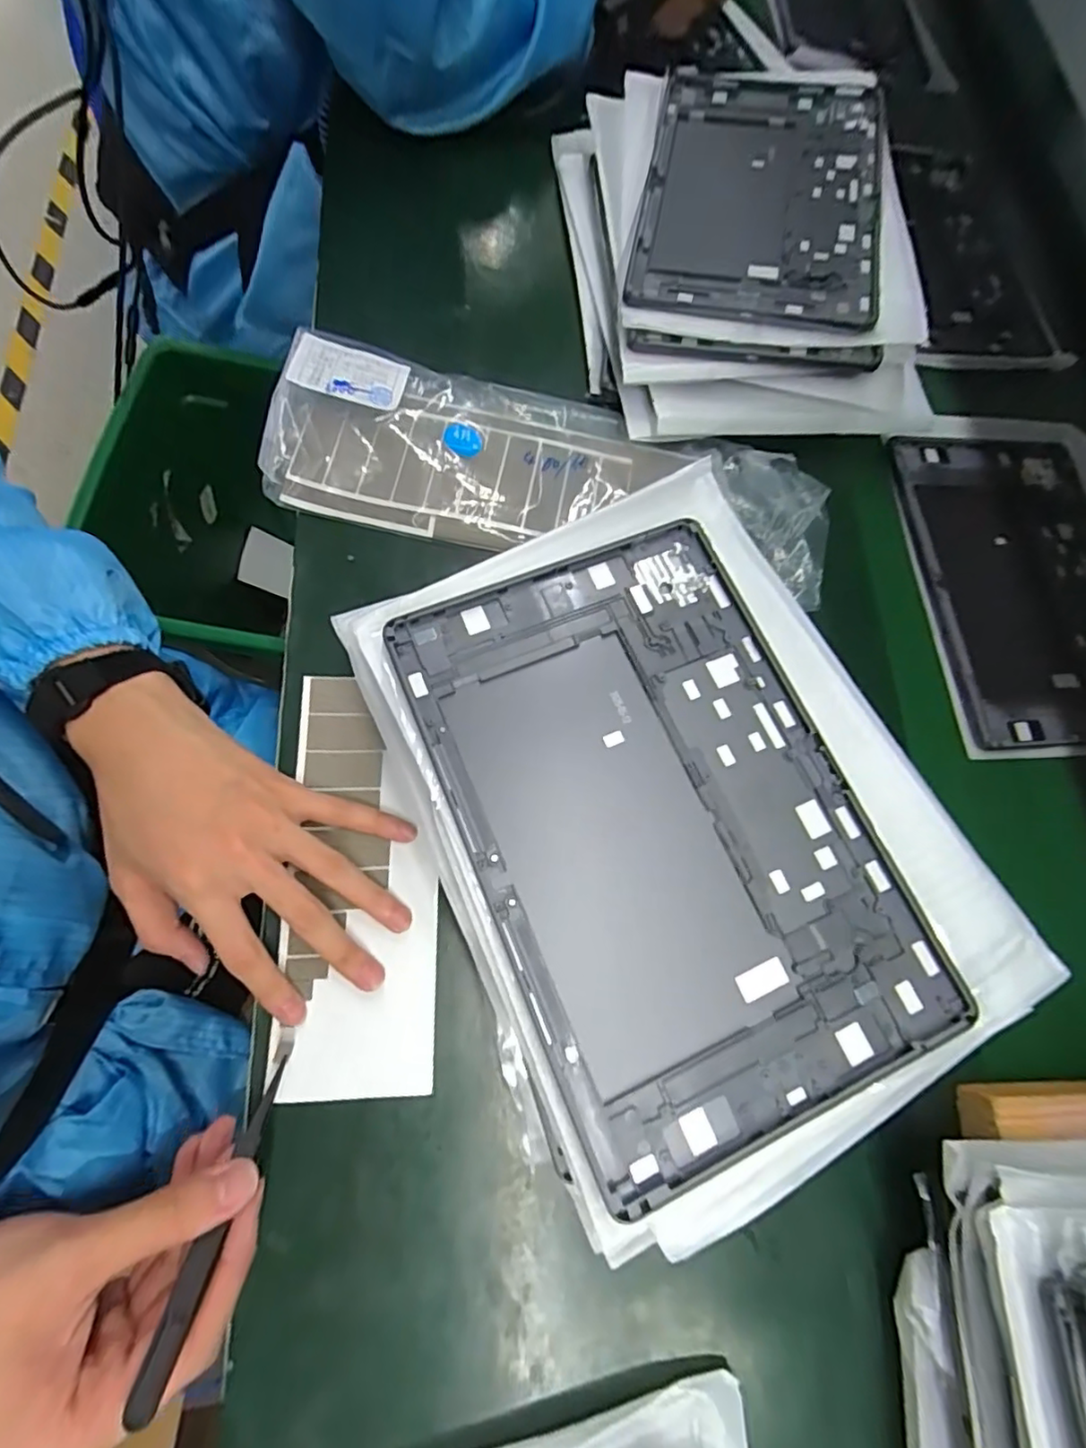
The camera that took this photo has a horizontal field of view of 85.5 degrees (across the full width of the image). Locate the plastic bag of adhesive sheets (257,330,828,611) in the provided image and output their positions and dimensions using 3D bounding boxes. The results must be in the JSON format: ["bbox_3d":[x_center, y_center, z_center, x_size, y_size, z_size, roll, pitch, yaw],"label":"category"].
[{"bbox_3d":[0.012,-0.170,0.391,0.363,0.030,0.121,9,78,-6],"label":"plastic bag of adhesive sheets"}]

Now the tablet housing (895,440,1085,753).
[{"bbox_3d":[0.366,-0.104,0.444,0.165,0.015,0.251,-4,74,-9],"label":"tablet housing"}]

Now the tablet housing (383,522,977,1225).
[{"bbox_3d":[0.054,0.038,0.258,0.169,0.010,0.253,-22,76,-8],"label":"tablet housing"}]

